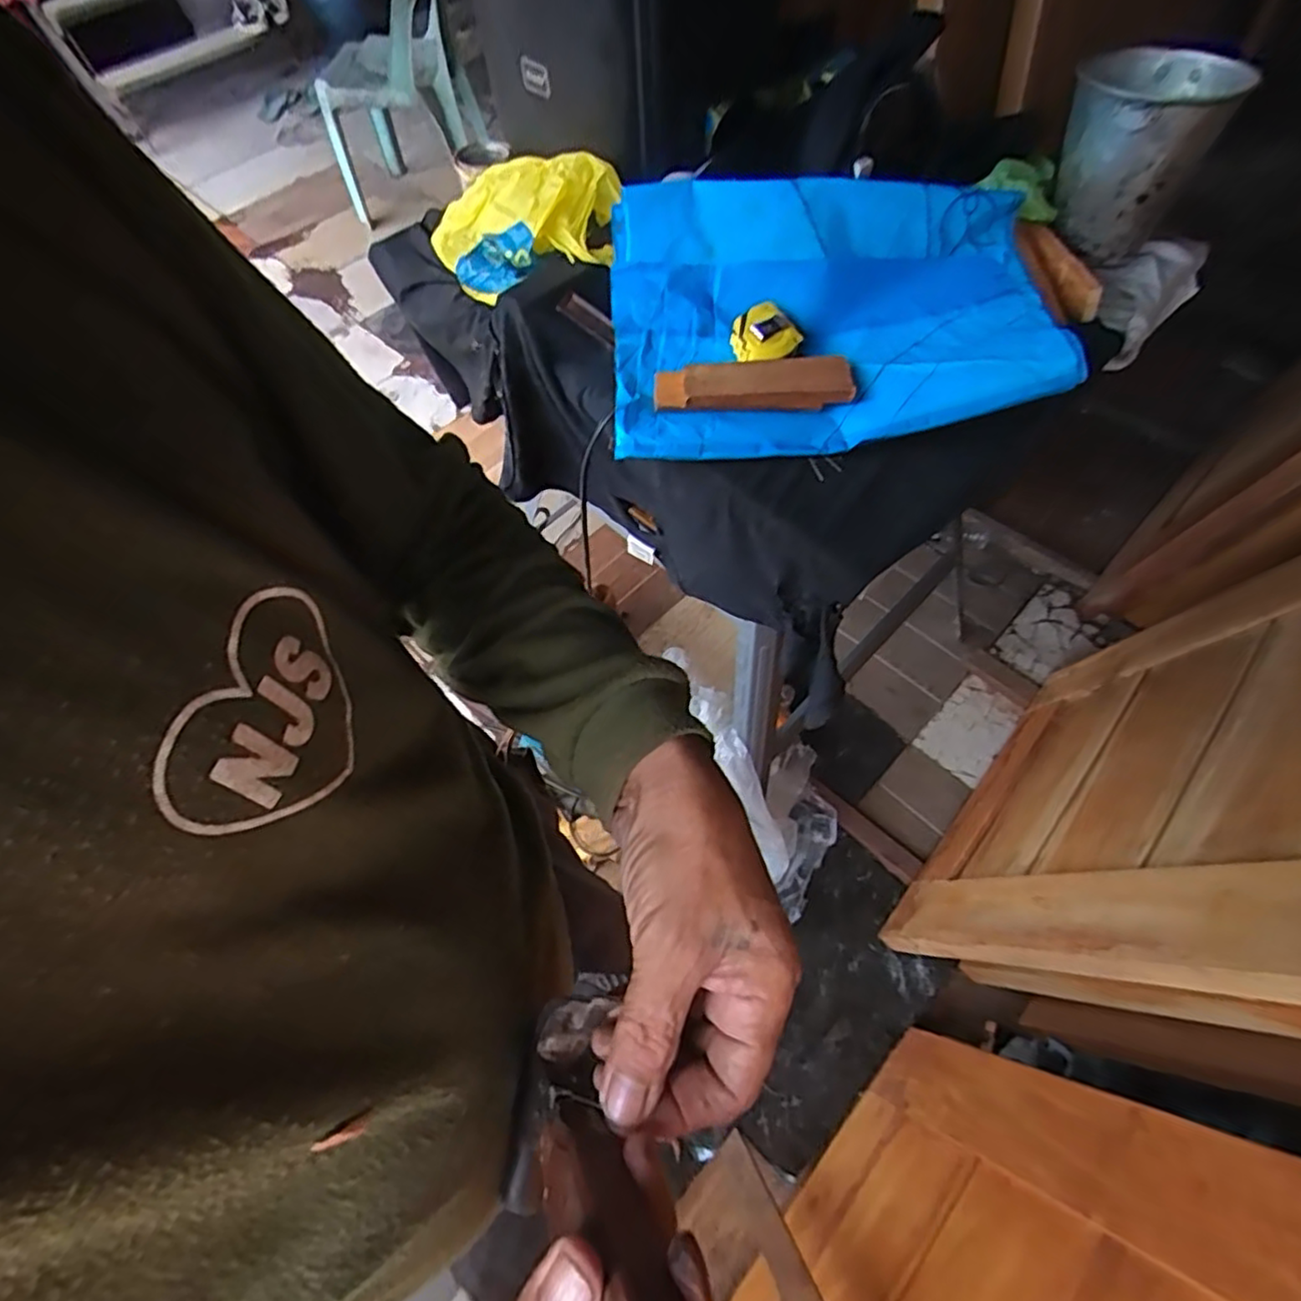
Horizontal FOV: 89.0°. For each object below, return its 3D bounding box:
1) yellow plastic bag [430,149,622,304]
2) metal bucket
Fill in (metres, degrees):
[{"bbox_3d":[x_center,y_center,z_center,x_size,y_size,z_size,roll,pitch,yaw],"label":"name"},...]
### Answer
[{"bbox_3d":[-0.139,-0.466,0.717,0.210,0.086,0.171,-8,61,-3],"label":"yellow plastic bag"},{"bbox_3d":[0.498,-0.515,0.699,0.140,0.158,0.143,37,68,20],"label":"metal bucket"}]

